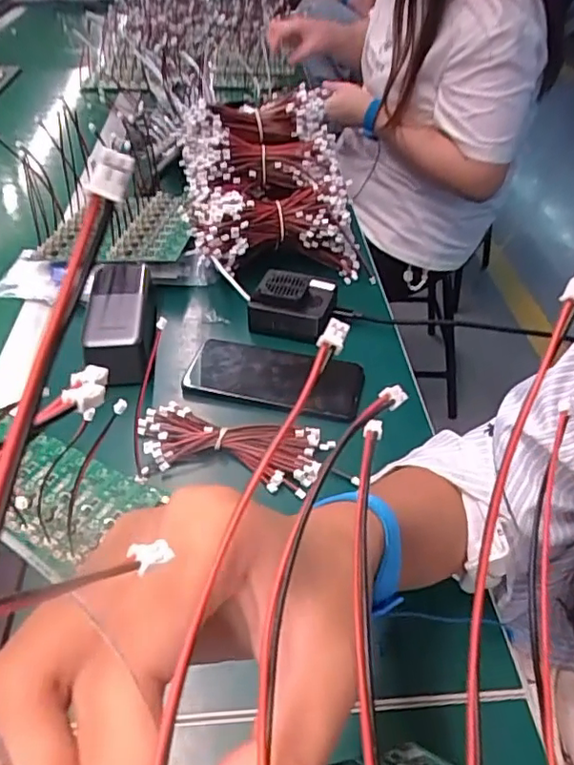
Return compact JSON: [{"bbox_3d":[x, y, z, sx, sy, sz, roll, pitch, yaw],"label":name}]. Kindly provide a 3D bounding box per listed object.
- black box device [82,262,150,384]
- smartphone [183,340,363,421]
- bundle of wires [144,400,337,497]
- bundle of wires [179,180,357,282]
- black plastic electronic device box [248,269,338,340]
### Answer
[{"bbox_3d":[-0.158,-0.066,0.568,0.059,0.048,0.141,-5,42,-6],"label":"black box device"},{"bbox_3d":[-0.011,-0.009,0.537,0.156,0.010,0.074,10,43,11],"label":"smartphone"},{"bbox_3d":[-0.047,0.049,0.476,0.153,0.015,0.062,10,43,11],"label":"bundle of wires"},{"bbox_3d":[-0.013,-0.169,0.667,0.190,0.080,0.079,-4,42,-5],"label":"bundle of wires"},{"bbox_3d":[0.006,-0.081,0.591,0.076,0.040,0.067,9,43,10],"label":"black plastic electronic device box"}]

